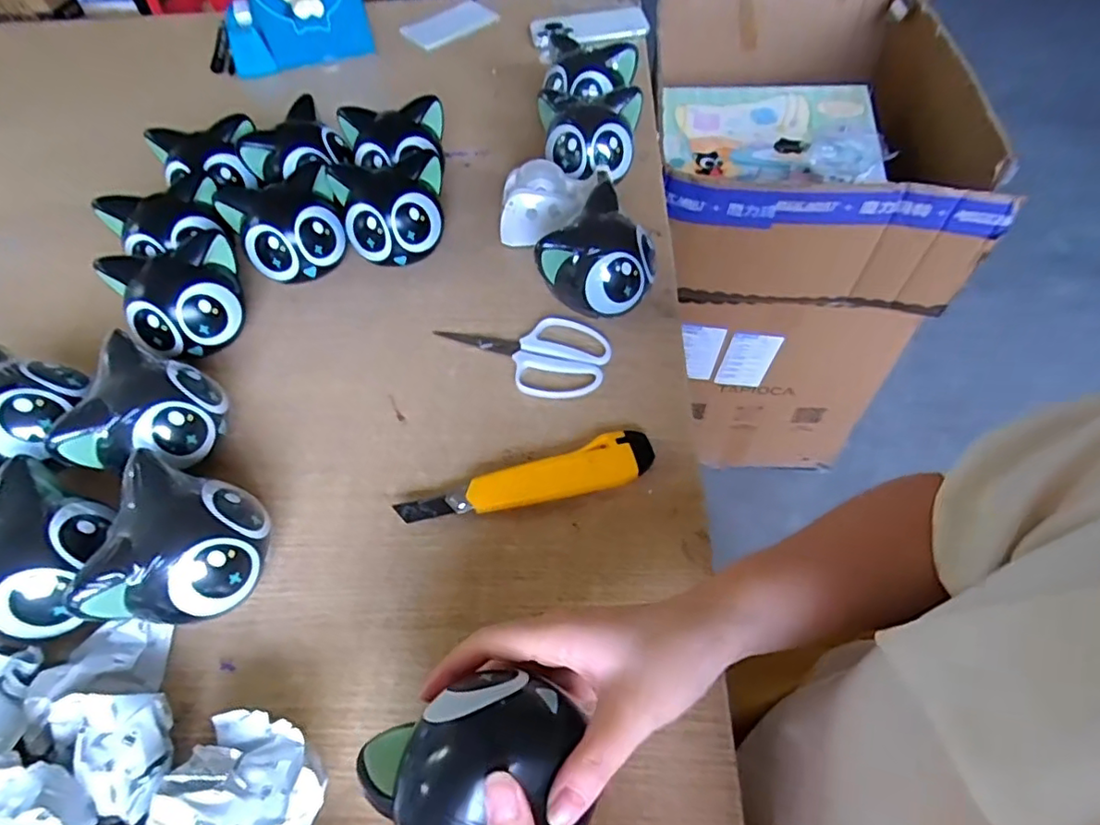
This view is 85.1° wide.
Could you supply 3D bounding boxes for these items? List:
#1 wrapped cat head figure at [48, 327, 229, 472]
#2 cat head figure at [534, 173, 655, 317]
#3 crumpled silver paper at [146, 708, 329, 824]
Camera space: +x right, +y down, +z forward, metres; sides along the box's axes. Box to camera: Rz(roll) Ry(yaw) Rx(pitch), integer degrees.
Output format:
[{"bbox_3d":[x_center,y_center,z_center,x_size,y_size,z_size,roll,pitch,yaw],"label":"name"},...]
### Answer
[{"bbox_3d":[-0.294,0.003,0.452,0.087,0.077,0.100,-2,56,3],"label":"wrapped cat head figure"},{"bbox_3d":[0.048,-0.144,0.526,0.090,0.075,0.124,9,57,10],"label":"cat head figure"},{"bbox_3d":[-0.167,0.212,0.314,0.075,0.060,0.092,21,60,17],"label":"crumpled silver paper"}]

